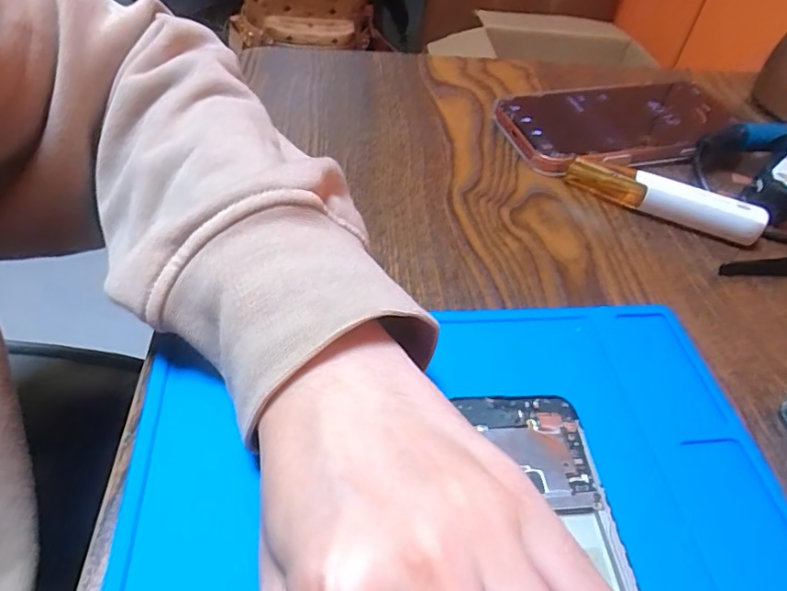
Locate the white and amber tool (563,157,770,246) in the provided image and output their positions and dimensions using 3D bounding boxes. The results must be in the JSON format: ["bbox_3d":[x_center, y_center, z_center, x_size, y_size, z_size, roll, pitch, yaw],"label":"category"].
[{"bbox_3d":[0.150,-0.055,0.302,0.104,0.019,0.013,23,49,15],"label":"white and amber tool"}]

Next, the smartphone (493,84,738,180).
[{"bbox_3d":[0.153,-0.117,0.363,0.160,0.012,0.088,-10,49,-16],"label":"smartphone"}]

